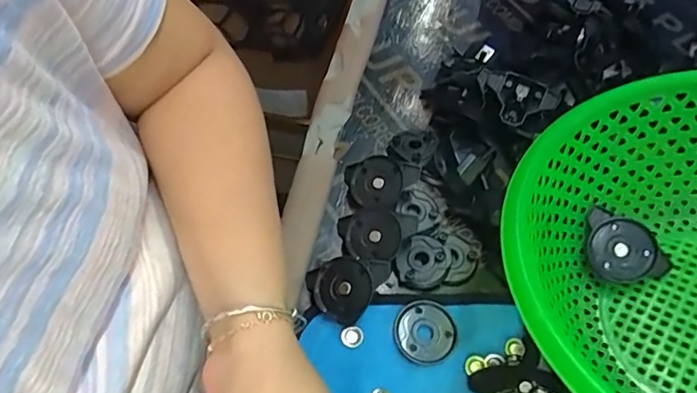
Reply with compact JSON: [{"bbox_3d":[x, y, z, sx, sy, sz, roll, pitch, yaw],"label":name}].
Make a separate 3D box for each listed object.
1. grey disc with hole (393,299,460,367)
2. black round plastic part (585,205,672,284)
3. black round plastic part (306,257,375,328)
[{"bbox_3d":[0.053,0.094,0.364,0.043,0.006,0.042,2,60,-3],"label":"grey disc with hole"},{"bbox_3d":[0.188,0.038,0.361,0.057,0.010,0.043,27,95,25],"label":"black round plastic part"},{"bbox_3d":[-0.004,0.062,0.367,0.046,0.014,0.041,42,94,18],"label":"black round plastic part"}]

